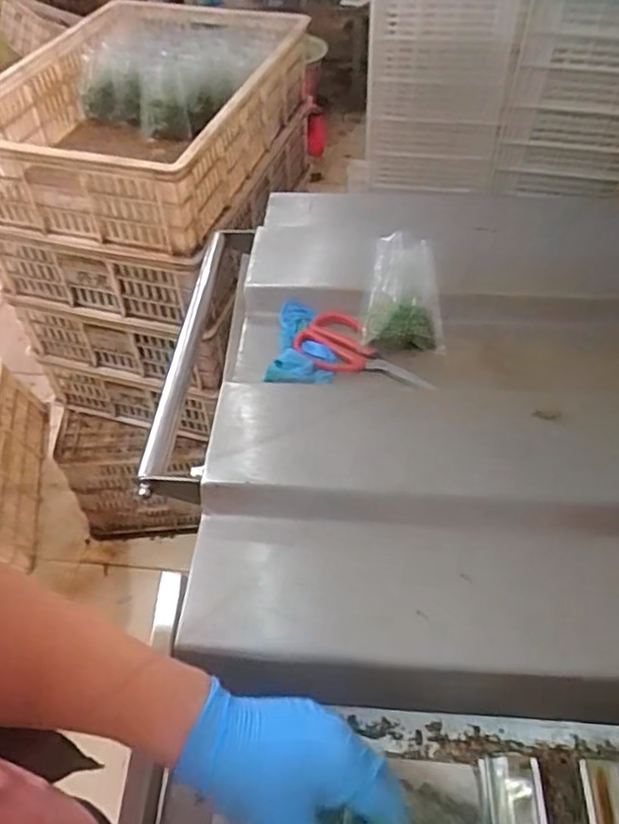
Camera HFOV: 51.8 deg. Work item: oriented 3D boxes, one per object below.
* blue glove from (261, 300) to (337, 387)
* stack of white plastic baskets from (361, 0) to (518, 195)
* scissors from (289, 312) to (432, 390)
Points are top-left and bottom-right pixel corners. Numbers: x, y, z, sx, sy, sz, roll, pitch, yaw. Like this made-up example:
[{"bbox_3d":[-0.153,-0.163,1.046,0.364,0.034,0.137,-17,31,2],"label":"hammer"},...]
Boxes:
[{"bbox_3d":[-0.006,-0.074,0.719,0.068,0.027,0.143,5,49,4],"label":"blue glove"},{"bbox_3d":[0.293,-0.837,1.583,0.318,0.548,0.293,0,49,0],"label":"stack of white plastic baskets"},{"bbox_3d":[0.058,-0.060,0.715,0.170,0.022,0.077,33,57,25],"label":"scissors"}]

